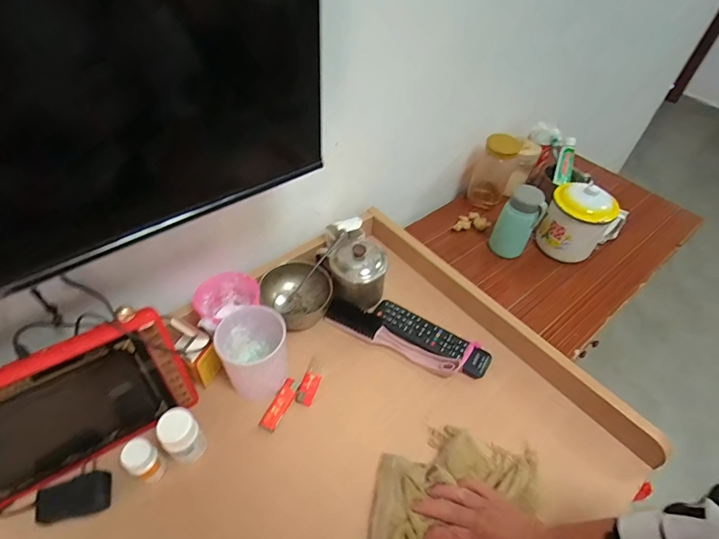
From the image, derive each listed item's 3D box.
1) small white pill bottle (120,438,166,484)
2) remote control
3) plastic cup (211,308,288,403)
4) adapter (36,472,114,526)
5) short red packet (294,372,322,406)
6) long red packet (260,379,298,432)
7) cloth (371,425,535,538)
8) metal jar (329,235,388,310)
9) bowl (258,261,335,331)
[{"bbox_3d":[-0.256,0.227,0.498,0.035,0.052,0.033,30,53,21],"label":"small white pill bottle"},{"bbox_3d":[0.112,0.108,0.668,0.191,0.022,0.047,27,52,19],"label":"remote control"},{"bbox_3d":[-0.148,0.119,0.587,0.084,0.112,0.084,2,48,-2],"label":"plastic cup"},{"bbox_3d":[-0.336,0.270,0.495,0.072,0.017,0.045,-12,50,-14],"label":"adapter"},{"bbox_3d":[-0.074,0.173,0.613,0.026,0.017,0.050,16,49,10],"label":"short red packet"},{"bbox_3d":[-0.111,0.192,0.594,0.023,0.019,0.074,23,51,16],"label":"long red packet"},{"bbox_3d":[0.105,0.293,0.500,0.176,0.030,0.219,19,50,13],"label":"cloth"},{"bbox_3d":[-0.001,-0.001,0.691,0.086,0.088,0.086,2,48,-2],"label":"metal jar"},{"bbox_3d":[-0.099,0.043,0.690,0.113,0.065,0.107,2,48,-2],"label":"bowl"}]

